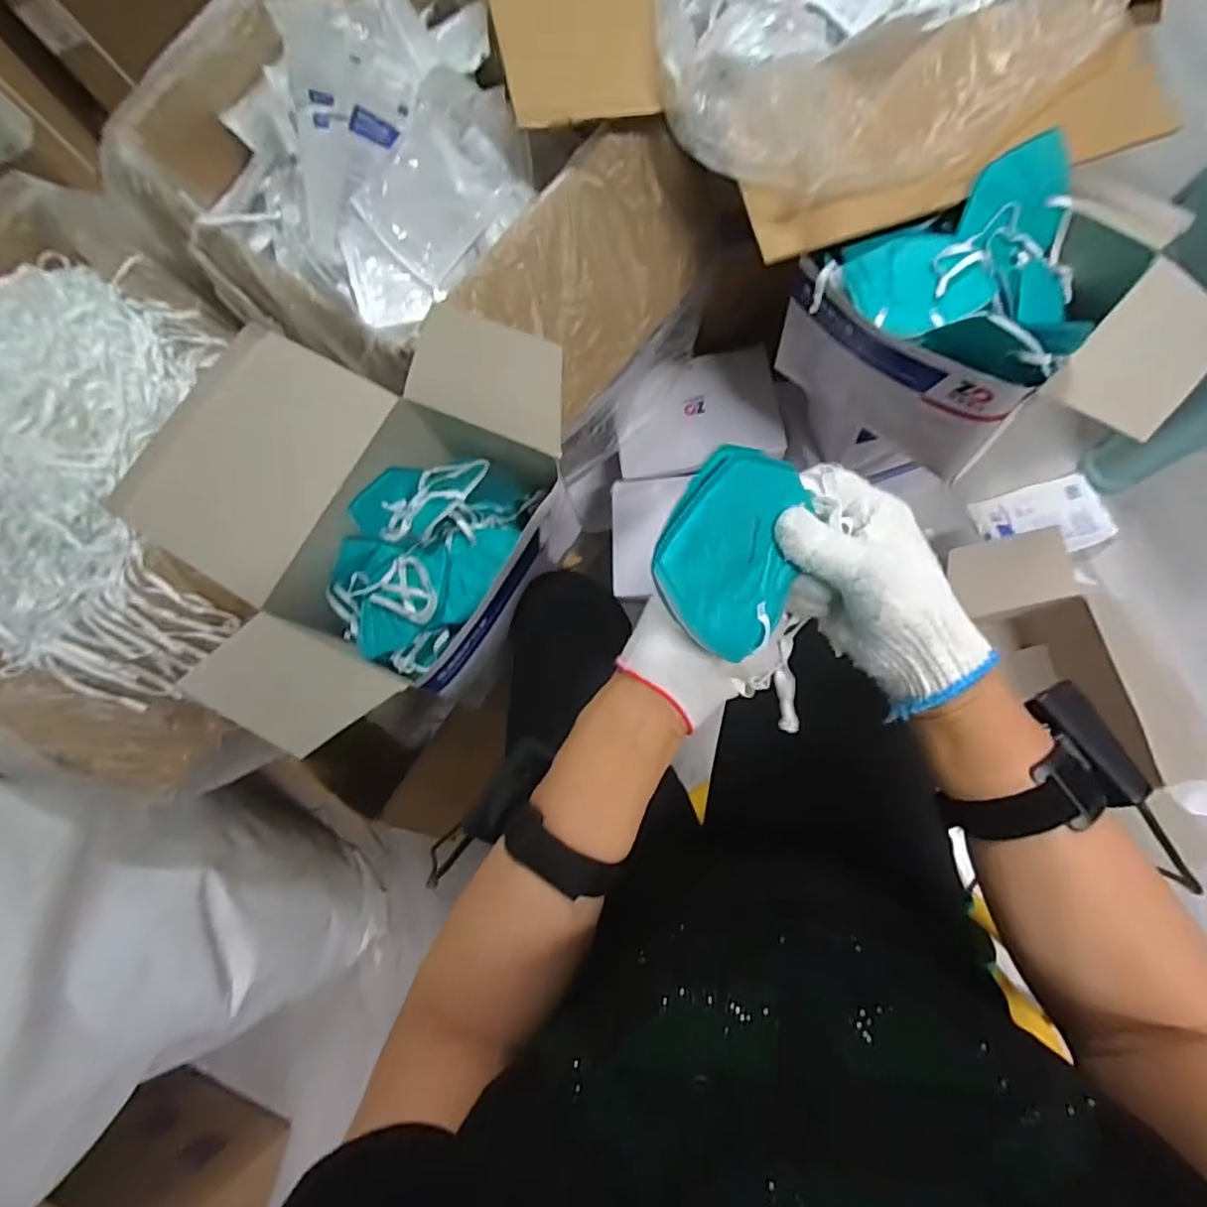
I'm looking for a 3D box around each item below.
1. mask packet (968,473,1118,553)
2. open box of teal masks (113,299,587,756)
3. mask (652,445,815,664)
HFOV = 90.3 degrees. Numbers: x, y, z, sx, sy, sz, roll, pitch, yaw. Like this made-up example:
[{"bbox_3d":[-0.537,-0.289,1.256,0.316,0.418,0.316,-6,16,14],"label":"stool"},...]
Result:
[{"bbox_3d":[0.750,-0.143,1.020,0.197,0.014,0.127,-18,75,5],"label":"mask packet"},{"bbox_3d":[-0.267,-0.095,0.678,0.412,0.201,0.433,25,82,13],"label":"open box of teal masks"},{"bbox_3d":[0.065,-0.024,0.299,0.006,0.117,0.100,16,99,42],"label":"mask"}]

